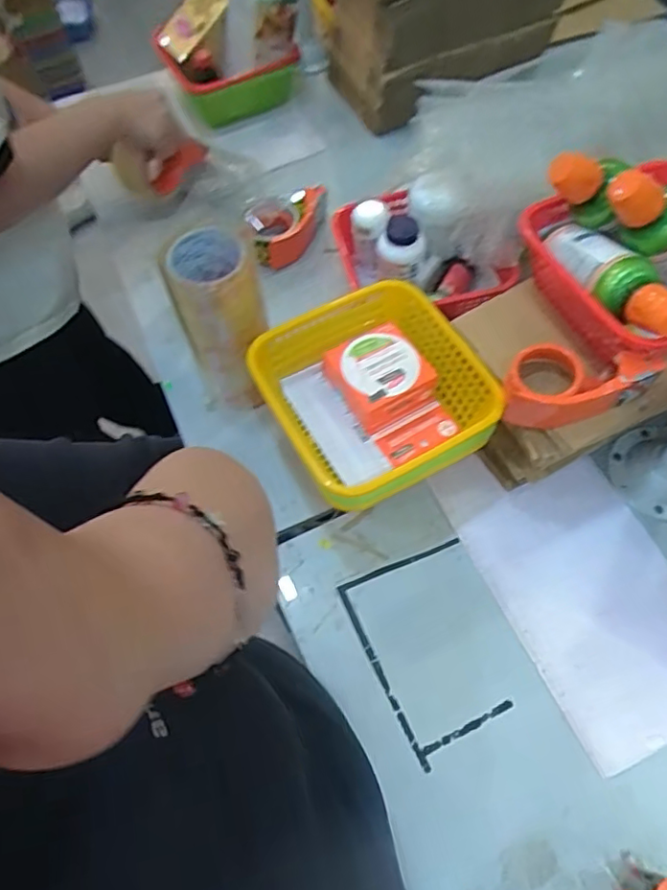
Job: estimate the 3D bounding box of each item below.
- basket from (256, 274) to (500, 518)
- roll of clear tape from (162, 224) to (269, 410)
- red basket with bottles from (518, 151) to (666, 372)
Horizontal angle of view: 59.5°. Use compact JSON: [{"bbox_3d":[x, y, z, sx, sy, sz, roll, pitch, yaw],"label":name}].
[{"bbox_3d":[0.044,-0.055,0.669,0.225,0.084,0.223,-29,64,-13],"label":"basket"},{"bbox_3d":[-0.127,-0.137,0.714,0.104,0.239,0.083,19,64,12],"label":"roll of clear tape"},{"bbox_3d":[0.350,-0.211,0.608,0.229,0.135,0.219,-21,63,-9],"label":"red basket with bottles"}]

